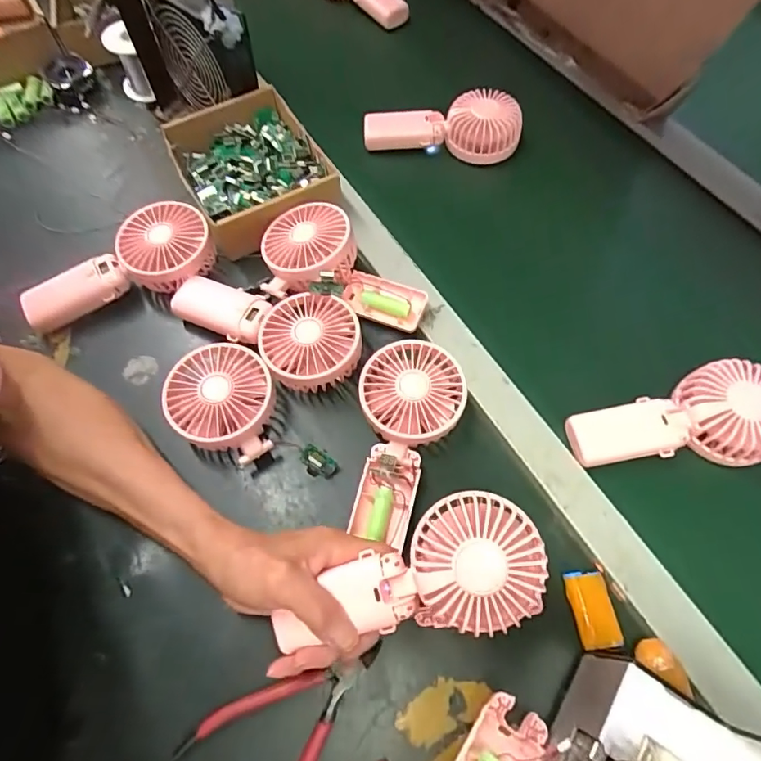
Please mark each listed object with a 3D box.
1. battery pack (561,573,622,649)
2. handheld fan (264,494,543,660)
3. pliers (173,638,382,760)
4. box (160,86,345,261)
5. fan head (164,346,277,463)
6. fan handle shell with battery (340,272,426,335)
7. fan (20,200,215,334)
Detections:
[{"bbox_3d":[0.159,0.171,0.360,0.032,0.013,0.051,-6,64,-3],"label":"battery pack"},{"bbox_3d":[0.018,0.134,0.320,0.177,0.028,0.081,-21,62,7],"label":"handheld fan"},{"bbox_3d":[-0.060,0.237,0.333,0.142,0.011,0.083,-39,70,-17],"label":"pliers"},{"bbox_3d":[-0.141,-0.227,0.525,0.149,0.054,0.176,-24,68,-11],"label":"box"},{"bbox_3d":[-0.132,0.020,0.419,0.088,0.057,0.087,0,64,-1],"label":"fan head"},{"bbox_3d":[0.003,-0.077,0.479,0.081,0.019,0.045,17,64,12],"label":"fan handle shell with battery"},{"bbox_3d":[-0.258,-0.117,0.478,0.182,0.044,0.092,-15,66,-8],"label":"fan"}]

